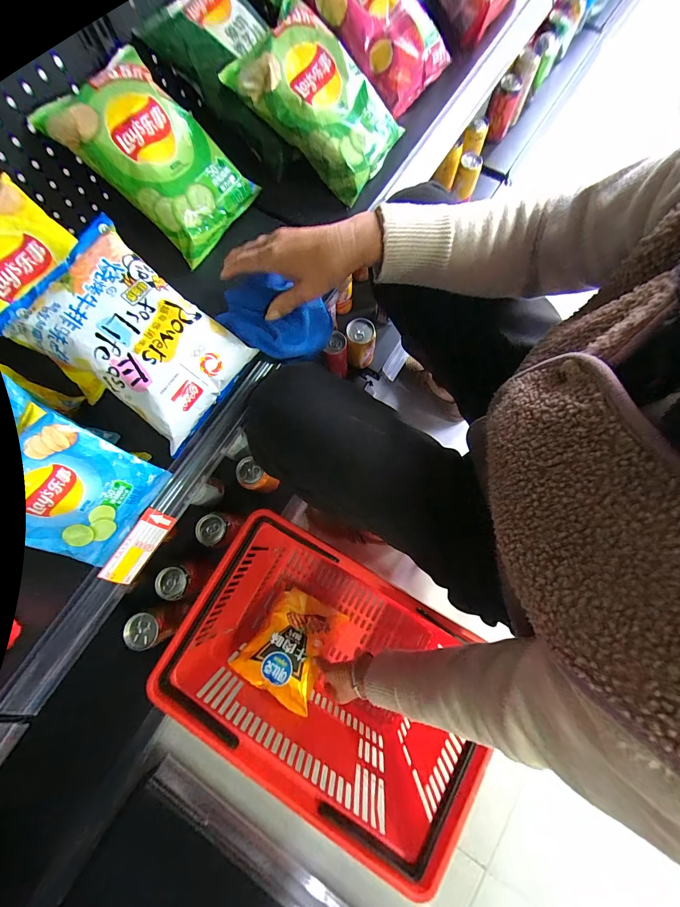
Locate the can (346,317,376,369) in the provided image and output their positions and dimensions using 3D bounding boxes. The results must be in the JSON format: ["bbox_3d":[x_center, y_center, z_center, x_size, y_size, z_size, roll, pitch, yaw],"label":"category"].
[{"bbox_3d":[0.048,-0.246,0.756,0.063,0.125,0.073,-4,76,1],"label":"can"}]

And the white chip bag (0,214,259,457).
[{"bbox_3d":[-0.241,-0.138,0.382,0.237,0.057,0.161,40,78,-14],"label":"white chip bag"}]

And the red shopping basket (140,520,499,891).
[{"bbox_3d":[-0.012,0.363,0.620,0.478,0.260,0.342,26,78,8],"label":"red shopping basket"}]

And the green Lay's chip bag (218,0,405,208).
[{"bbox_3d":[-0.027,-0.510,0.472,0.228,0.054,0.163,31,83,-19],"label":"green Lay's chip bag"}]

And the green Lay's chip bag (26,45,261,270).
[{"bbox_3d":[-0.236,-0.395,0.430,0.210,0.050,0.160,39,81,-29],"label":"green Lay's chip bag"}]

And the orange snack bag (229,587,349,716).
[{"bbox_3d":[-0.094,0.376,0.662,0.156,0.055,0.189,27,46,11],"label":"orange snack bag"}]

